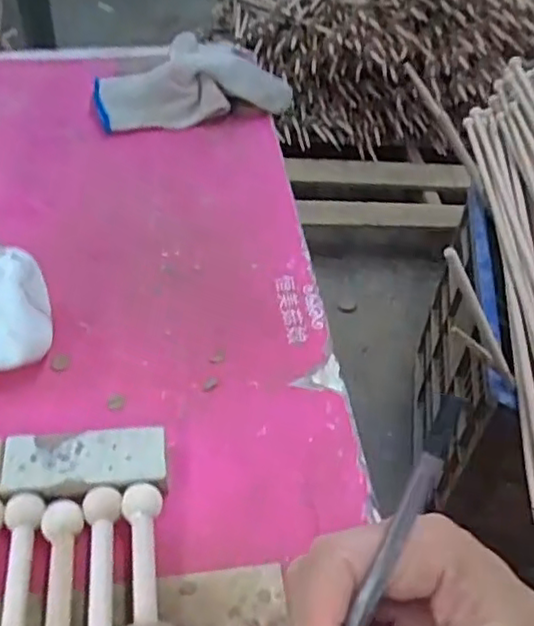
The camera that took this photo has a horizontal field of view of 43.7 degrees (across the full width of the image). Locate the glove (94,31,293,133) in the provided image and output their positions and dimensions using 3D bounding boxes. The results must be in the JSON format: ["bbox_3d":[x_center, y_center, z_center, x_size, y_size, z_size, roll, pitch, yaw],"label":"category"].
[{"bbox_3d":[-0.064,-0.198,0.575,0.166,0.050,0.062,-7,47,-11],"label":"glove"}]

